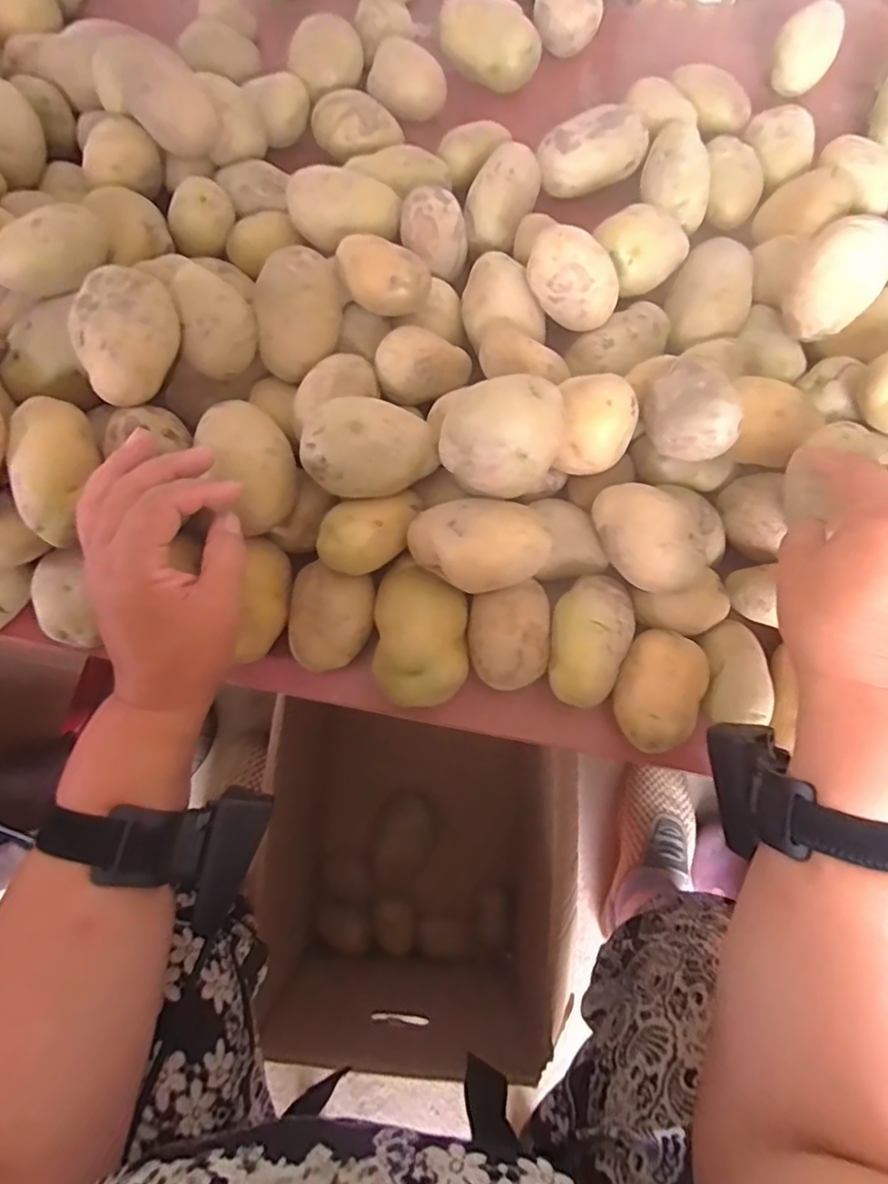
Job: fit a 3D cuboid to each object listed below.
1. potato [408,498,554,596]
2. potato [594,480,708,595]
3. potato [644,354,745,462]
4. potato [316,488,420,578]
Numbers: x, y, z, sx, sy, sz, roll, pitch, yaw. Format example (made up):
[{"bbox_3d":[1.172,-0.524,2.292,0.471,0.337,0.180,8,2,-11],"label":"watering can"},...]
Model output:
[{"bbox_3d":[0.022,-0.028,0.368,0.082,0.053,0.055,-12,75,-3],"label":"potato"},{"bbox_3d":[0.130,-0.035,0.375,0.047,0.046,0.077,-24,76,-6],"label":"potato"},{"bbox_3d":[0.156,-0.115,0.362,0.047,0.041,0.067,1,75,1],"label":"potato"},{"bbox_3d":[-0.046,-0.039,0.376,0.073,0.035,0.045,-31,77,-7],"label":"potato"}]

